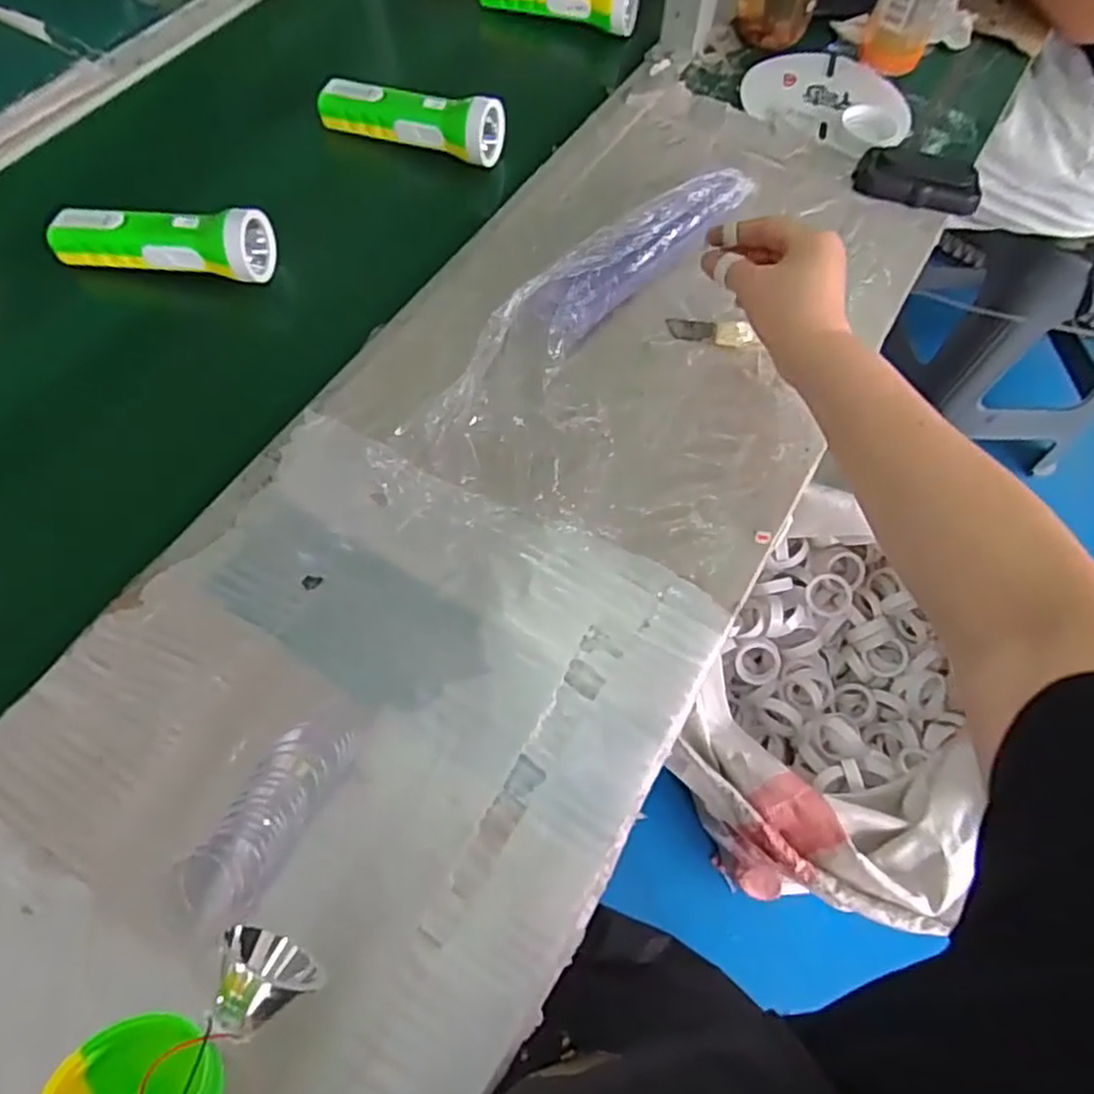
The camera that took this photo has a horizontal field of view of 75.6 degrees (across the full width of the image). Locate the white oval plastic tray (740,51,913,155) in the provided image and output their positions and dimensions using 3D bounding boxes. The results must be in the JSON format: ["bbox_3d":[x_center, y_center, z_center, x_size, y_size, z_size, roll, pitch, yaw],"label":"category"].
[{"bbox_3d":[0.255,-0.408,0.638,0.149,0.016,0.107,28,66,11],"label":"white oval plastic tray"}]

